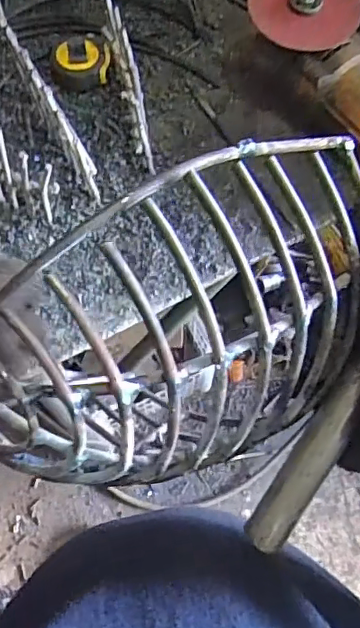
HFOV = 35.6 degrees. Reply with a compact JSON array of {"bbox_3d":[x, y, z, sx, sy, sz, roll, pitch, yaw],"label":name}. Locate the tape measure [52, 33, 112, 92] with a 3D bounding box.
[{"bbox_3d":[-0.099,-0.251,0.561,0.059,0.030,0.055,0,70,0],"label":"tape measure"}]

